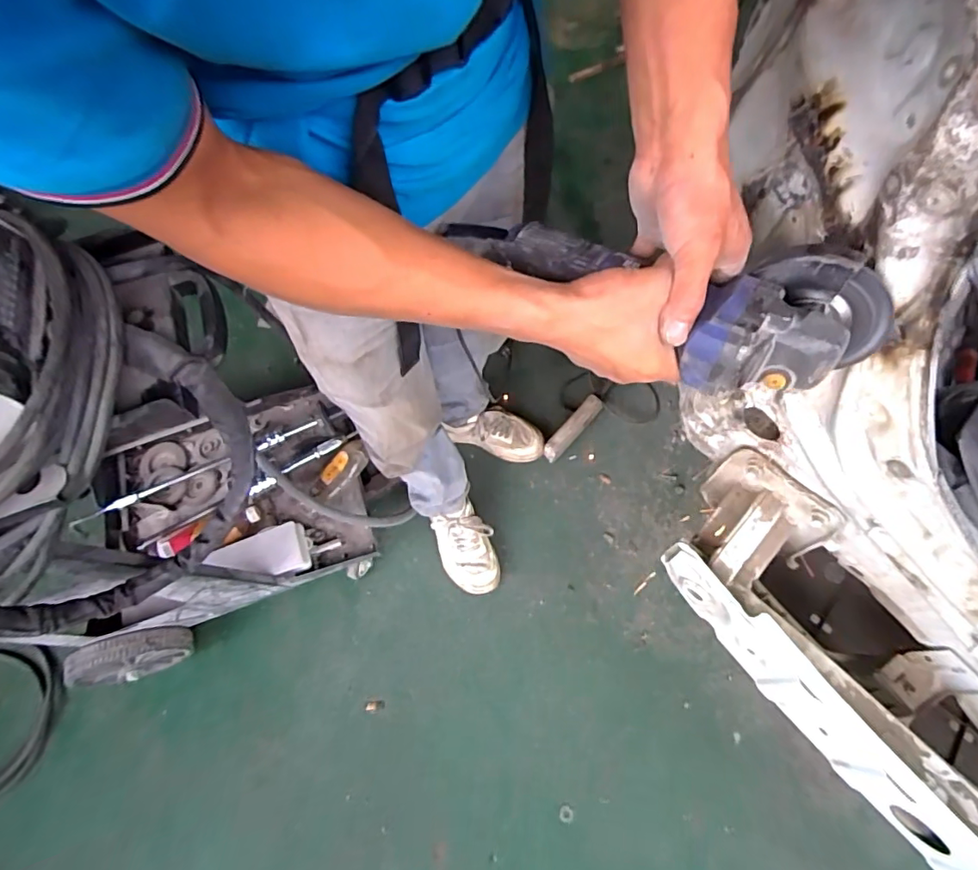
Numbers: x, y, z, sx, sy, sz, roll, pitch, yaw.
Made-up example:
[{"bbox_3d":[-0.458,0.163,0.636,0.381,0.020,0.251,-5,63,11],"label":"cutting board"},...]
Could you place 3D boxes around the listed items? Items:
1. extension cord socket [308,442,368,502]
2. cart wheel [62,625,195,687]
[{"bbox_3d":[-0.293,0.068,1.052,0.059,0.047,0.140,43,92,20],"label":"extension cord socket"},{"bbox_3d":[-0.665,0.419,0.992,0.198,0.185,0.059,-17,65,-4],"label":"cart wheel"}]

